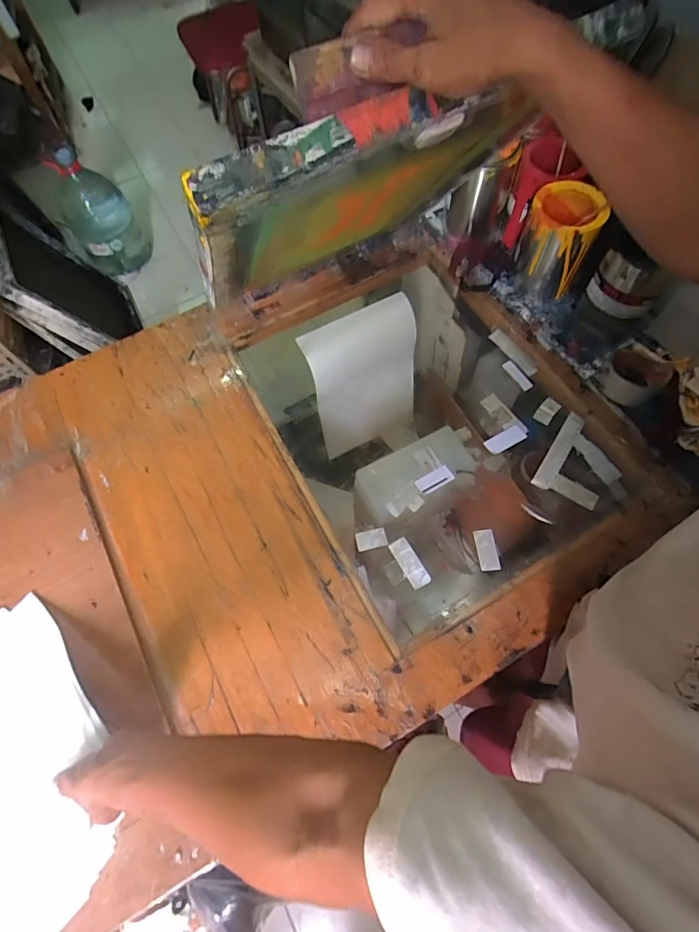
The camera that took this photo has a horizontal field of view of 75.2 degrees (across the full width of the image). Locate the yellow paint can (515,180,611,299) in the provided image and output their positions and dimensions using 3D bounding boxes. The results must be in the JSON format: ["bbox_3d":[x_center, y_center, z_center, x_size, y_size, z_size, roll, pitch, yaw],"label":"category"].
[{"bbox_3d":[0.344,-0.377,0.764,0.109,0.140,0.111,21,67,9],"label":"yellow paint can"}]

